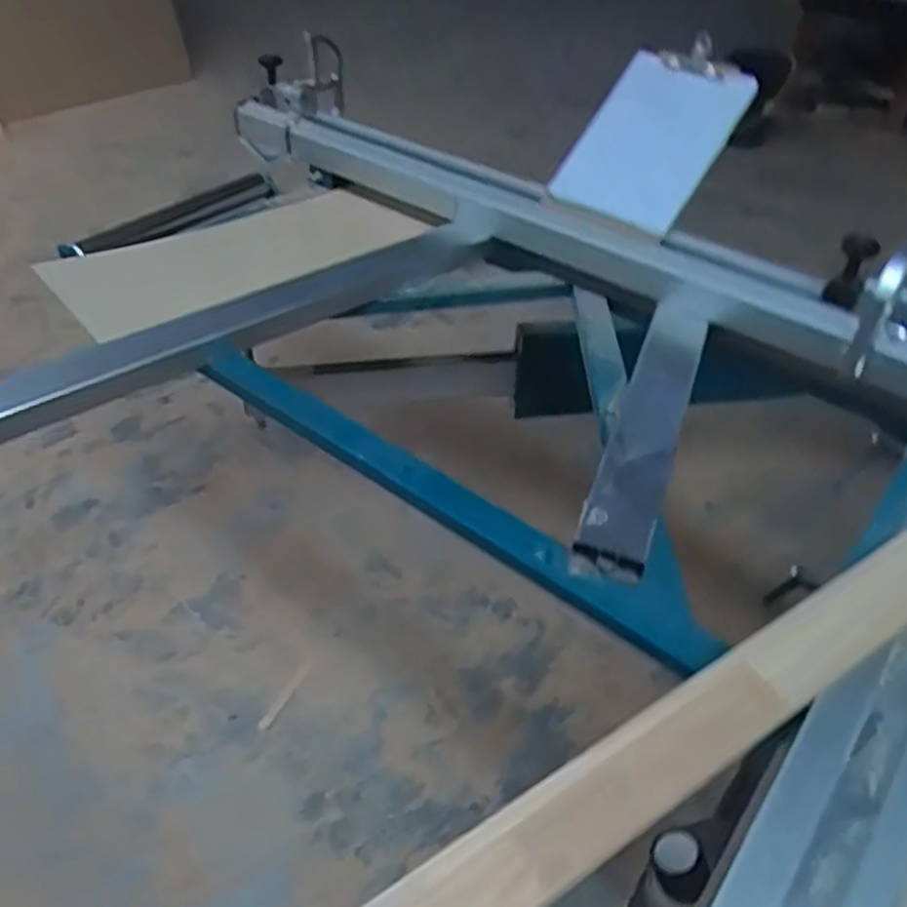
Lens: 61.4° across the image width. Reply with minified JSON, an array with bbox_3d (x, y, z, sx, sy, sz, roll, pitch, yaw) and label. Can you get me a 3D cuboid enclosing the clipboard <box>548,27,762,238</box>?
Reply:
[{"bbox_3d":[0.320,-0.508,1.211,0.208,0.021,0.320,34,89,25],"label":"clipboard"}]

